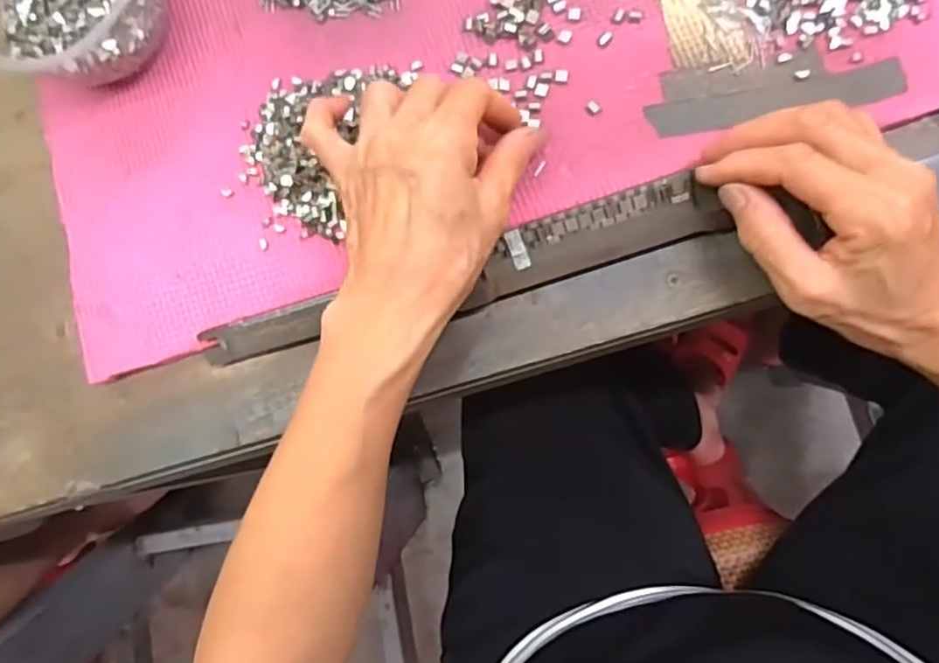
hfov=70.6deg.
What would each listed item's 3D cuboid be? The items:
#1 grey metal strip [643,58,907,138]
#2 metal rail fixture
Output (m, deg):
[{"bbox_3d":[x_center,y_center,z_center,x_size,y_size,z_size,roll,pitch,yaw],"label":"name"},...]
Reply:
[{"bbox_3d":[0.155,-0.118,0.339,0.122,0.004,0.019,-8,84,7],"label":"grey metal strip"},{"bbox_3d":[-0.010,-0.027,0.350,0.278,0.014,0.033,-16,83,8],"label":"metal rail fixture"}]

